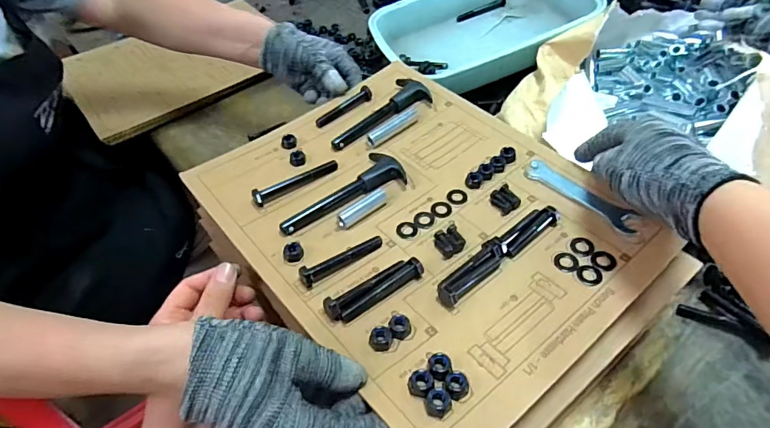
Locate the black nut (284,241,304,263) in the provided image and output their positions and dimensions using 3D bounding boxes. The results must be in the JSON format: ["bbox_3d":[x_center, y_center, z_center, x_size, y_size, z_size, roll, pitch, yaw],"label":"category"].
[{"bbox_3d":[-0.077,0.032,0.387,0.016,0.009,0.016,-2,49,2],"label":"black nut"}]

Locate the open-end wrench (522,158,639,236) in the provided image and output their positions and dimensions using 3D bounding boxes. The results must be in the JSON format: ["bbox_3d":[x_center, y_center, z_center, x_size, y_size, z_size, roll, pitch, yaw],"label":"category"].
[{"bbox_3d":[0.179,-0.018,0.420,0.023,0.005,0.110,-34,55,-23],"label":"open-end wrench"}]

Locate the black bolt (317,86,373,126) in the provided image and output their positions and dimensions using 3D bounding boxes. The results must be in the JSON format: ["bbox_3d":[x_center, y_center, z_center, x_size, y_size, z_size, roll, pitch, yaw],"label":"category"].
[{"bbox_3d":[-0.050,-0.128,0.533,0.077,0.016,0.018,-33,54,-22],"label":"black bolt"}]

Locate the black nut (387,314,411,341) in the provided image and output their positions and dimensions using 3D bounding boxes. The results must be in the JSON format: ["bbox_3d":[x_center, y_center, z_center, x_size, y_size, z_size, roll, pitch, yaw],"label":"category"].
[{"bbox_3d":[0.011,0.082,0.331,0.016,0.008,0.016,-2,49,2],"label":"black nut"}]

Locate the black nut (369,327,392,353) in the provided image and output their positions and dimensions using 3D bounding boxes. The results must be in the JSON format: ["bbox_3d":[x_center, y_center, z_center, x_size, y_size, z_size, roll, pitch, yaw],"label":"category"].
[{"bbox_3d":[-0.003,0.089,0.324,0.016,0.010,0.015,0,49,4],"label":"black nut"}]

